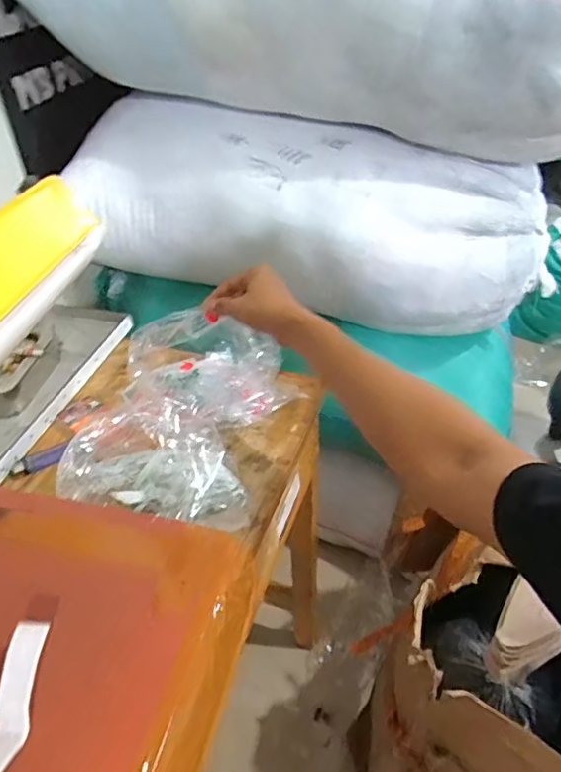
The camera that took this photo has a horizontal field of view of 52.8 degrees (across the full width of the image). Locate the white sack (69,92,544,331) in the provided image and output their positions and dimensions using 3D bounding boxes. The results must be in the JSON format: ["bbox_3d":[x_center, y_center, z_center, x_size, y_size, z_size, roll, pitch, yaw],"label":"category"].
[{"bbox_3d":[0.050,-0.301,1.007,0.810,0.302,0.277,10,41,14],"label":"white sack"}]

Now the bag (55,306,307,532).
[{"bbox_3d":[-0.111,0.016,0.695,0.215,0.109,0.291,12,41,16],"label":"bag"}]

